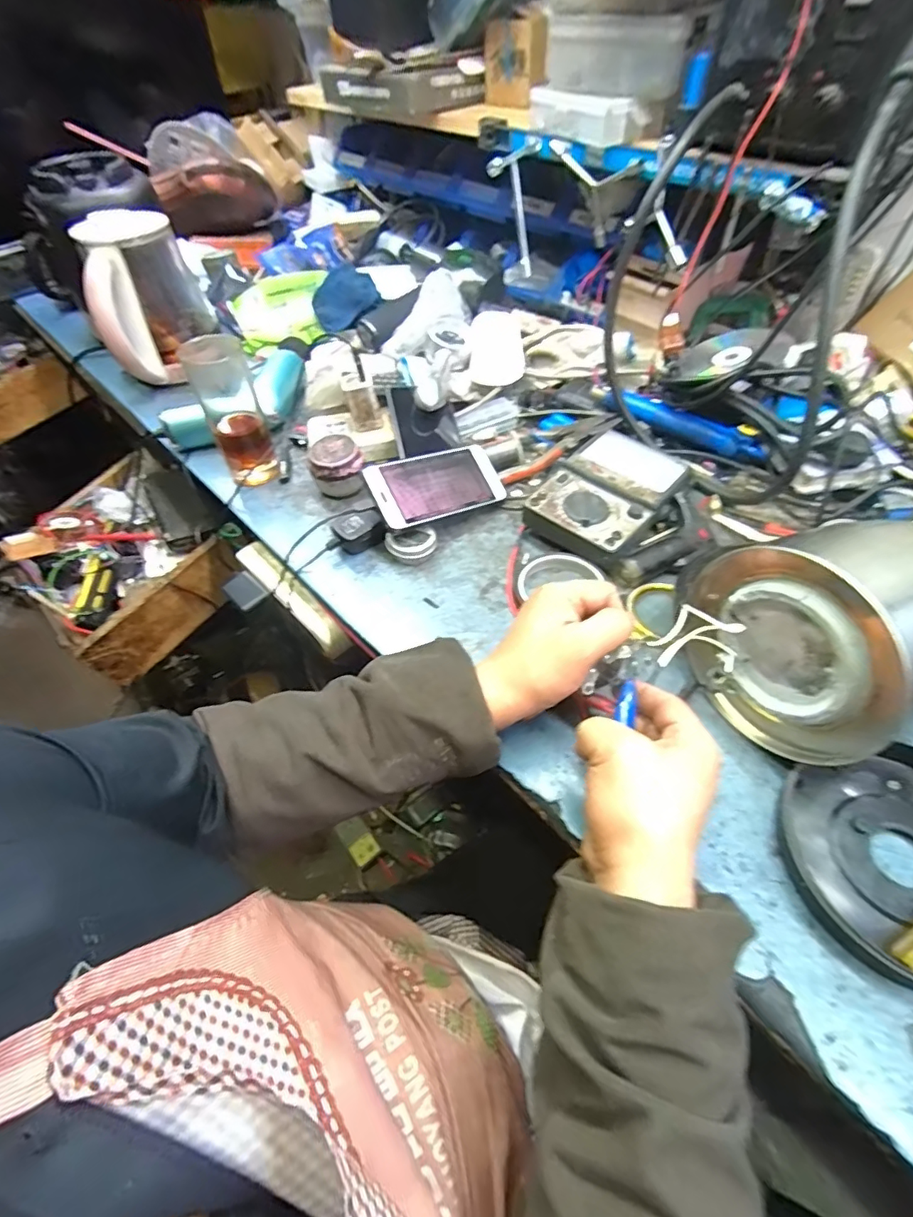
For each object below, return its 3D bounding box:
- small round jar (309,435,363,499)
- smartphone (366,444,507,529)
[{"bbox_3d":[-0.137,-0.164,0.621,0.060,0.050,0.055,-8,51,-4],"label":"small round jar"},{"bbox_3d":[-0.020,-0.134,0.573,0.153,0.010,0.075,-22,79,-29],"label":"smartphone"}]

